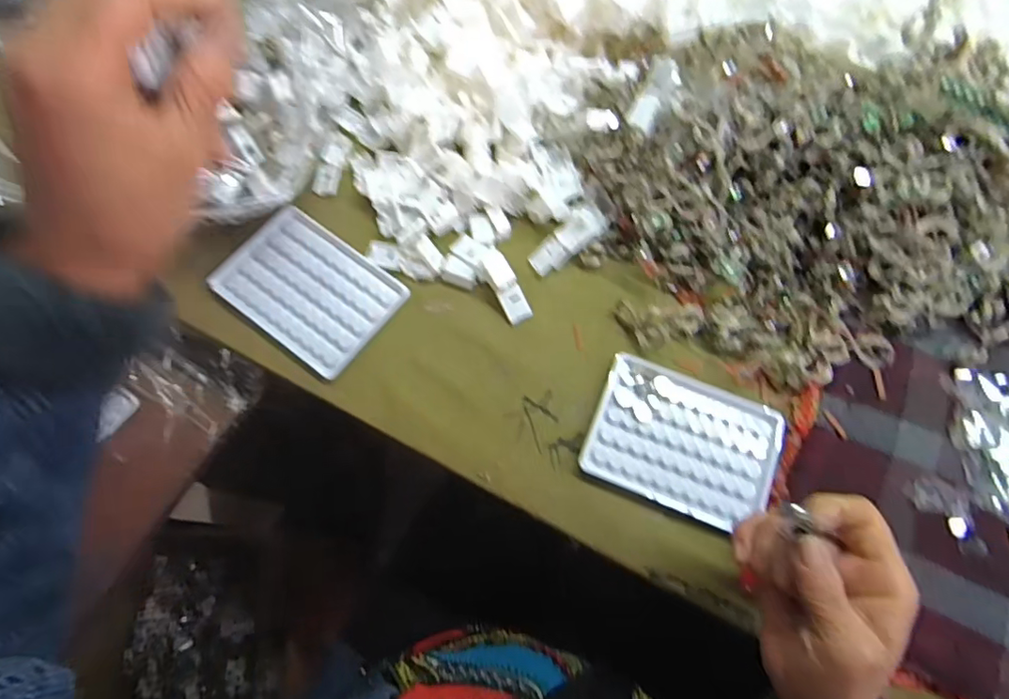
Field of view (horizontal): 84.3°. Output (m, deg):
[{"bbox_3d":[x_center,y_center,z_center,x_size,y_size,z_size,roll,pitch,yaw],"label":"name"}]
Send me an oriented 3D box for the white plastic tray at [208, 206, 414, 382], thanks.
[{"bbox_3d":[-0.154,-0.049,0.440,0.132,0.006,0.094,36,74,10],"label":"white plastic tray"}]

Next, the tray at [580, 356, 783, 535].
[{"bbox_3d":[0.130,0.068,0.408,0.131,0.012,0.096,23,72,6],"label":"tray"}]

